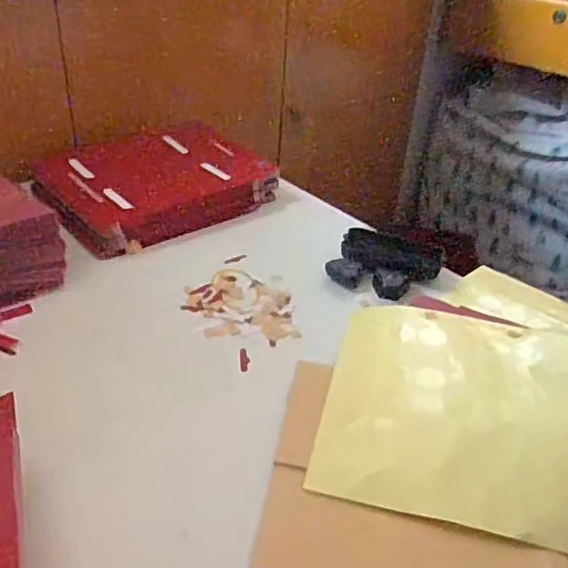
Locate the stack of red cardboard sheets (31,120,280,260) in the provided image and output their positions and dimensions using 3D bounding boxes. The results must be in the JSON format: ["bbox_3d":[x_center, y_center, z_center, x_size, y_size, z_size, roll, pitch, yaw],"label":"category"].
[{"bbox_3d":[-0.167,-0.133,0.745,0.270,0.059,0.201,-25,46,-37],"label":"stack of red cardboard sheets"}]

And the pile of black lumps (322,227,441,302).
[{"bbox_3d":[0.110,-0.023,0.634,0.111,0.030,0.079,15,36,12],"label":"pile of black lumps"}]

